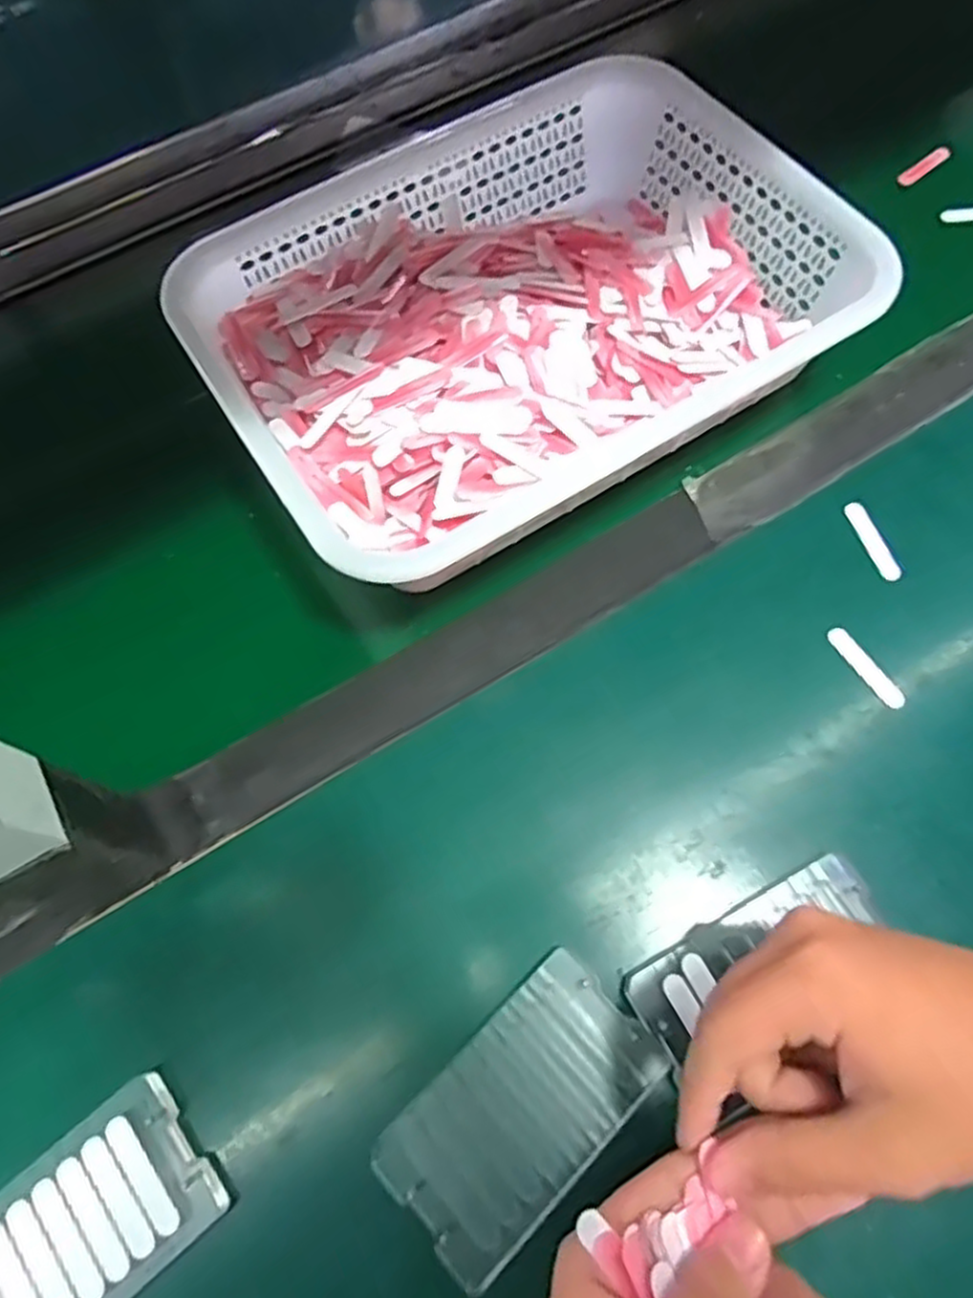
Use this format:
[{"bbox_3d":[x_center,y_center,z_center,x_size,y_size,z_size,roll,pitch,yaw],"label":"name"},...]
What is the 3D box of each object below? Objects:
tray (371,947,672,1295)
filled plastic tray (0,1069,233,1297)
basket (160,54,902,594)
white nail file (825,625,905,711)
[{"bbox_3d":[0.015,0.199,0.324,0.118,0.013,0.068,-42,72,-14],"label":"tray"},{"bbox_3d":[-0.176,0.248,0.308,0.121,0.012,0.067,-37,70,-13],"label":"filled plastic tray"},{"bbox_3d":[0.017,-0.199,0.454,0.356,0.079,0.263,-32,69,-11],"label":"basket"},{"bbox_3d":[0.204,0.009,0.398,0.012,0.004,0.052,-32,69,-11],"label":"white nail file"}]

